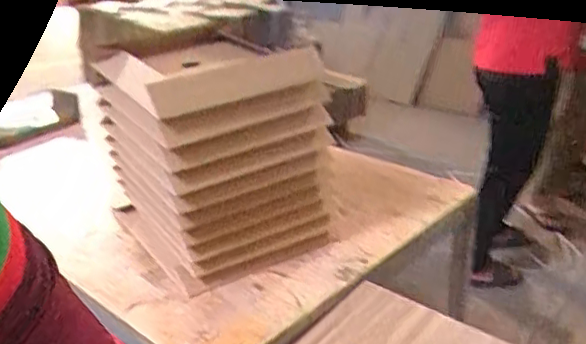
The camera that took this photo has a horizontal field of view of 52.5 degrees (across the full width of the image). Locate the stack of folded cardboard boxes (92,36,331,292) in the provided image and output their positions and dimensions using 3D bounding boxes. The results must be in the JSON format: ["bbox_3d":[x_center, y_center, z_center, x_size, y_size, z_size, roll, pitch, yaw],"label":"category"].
[{"bbox_3d":[-0.111,-0.025,0.857,0.247,0.243,0.286,-18,28,-30],"label":"stack of folded cardboard boxes"}]

